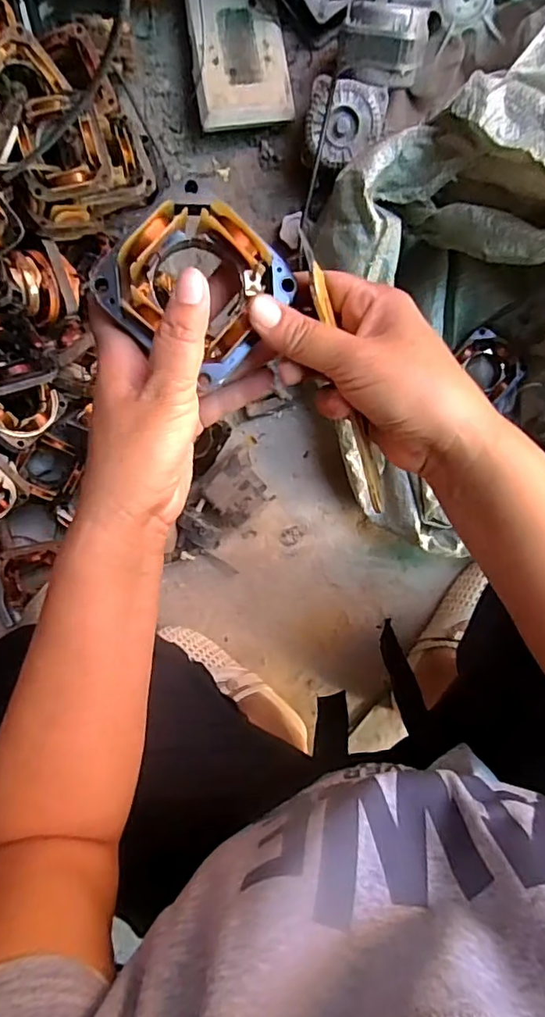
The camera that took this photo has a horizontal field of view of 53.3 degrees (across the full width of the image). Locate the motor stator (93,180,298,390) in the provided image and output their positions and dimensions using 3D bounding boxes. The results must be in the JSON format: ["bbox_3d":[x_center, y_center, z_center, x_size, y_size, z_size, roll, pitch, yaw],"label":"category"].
[{"bbox_3d":[-0.038,-0.114,0.281,0.079,0.032,0.077,40,96,-4],"label":"motor stator"}]

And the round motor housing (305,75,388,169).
[{"bbox_3d":[0.080,-0.422,0.597,0.080,0.040,0.080,2,120,3],"label":"round motor housing"}]

